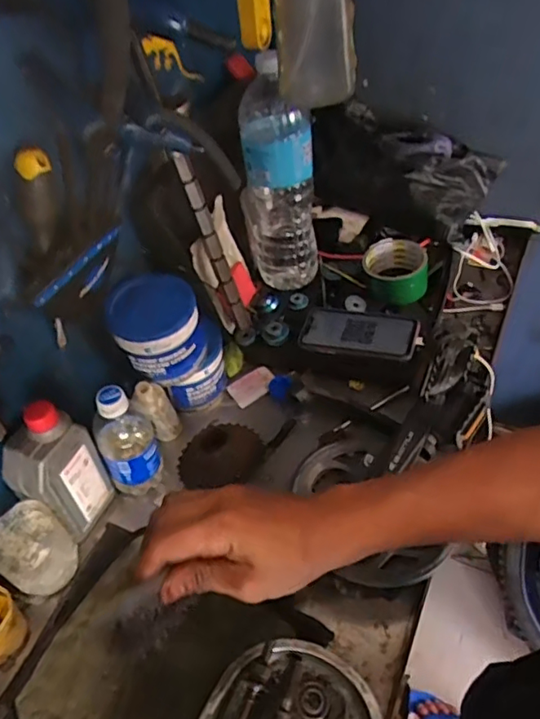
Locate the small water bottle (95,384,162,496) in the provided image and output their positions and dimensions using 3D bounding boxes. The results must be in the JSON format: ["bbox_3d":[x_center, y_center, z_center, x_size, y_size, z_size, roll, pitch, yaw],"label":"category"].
[{"bbox_3d":[-0.161,0.095,0.650,0.064,0.165,0.058,-25,51,-16],"label":"small water bottle"}]

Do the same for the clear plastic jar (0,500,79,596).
[{"bbox_3d":[-0.244,0.203,0.596,0.066,0.088,0.070,-3,48,3],"label":"clear plastic jar"}]

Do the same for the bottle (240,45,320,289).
[{"bbox_3d":[0.010,-0.237,0.757,0.096,0.291,0.081,-6,48,0],"label":"bottle"}]

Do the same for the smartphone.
[{"bbox_3d":[0.118,-0.038,0.757,0.150,0.015,0.082,9,50,13],"label":"smartphone"}]

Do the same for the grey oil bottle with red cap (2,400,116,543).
[{"bbox_3d":[-0.226,0.121,0.611,0.056,0.167,0.081,18,52,20],"label":"grey oil bottle with red cap"}]

